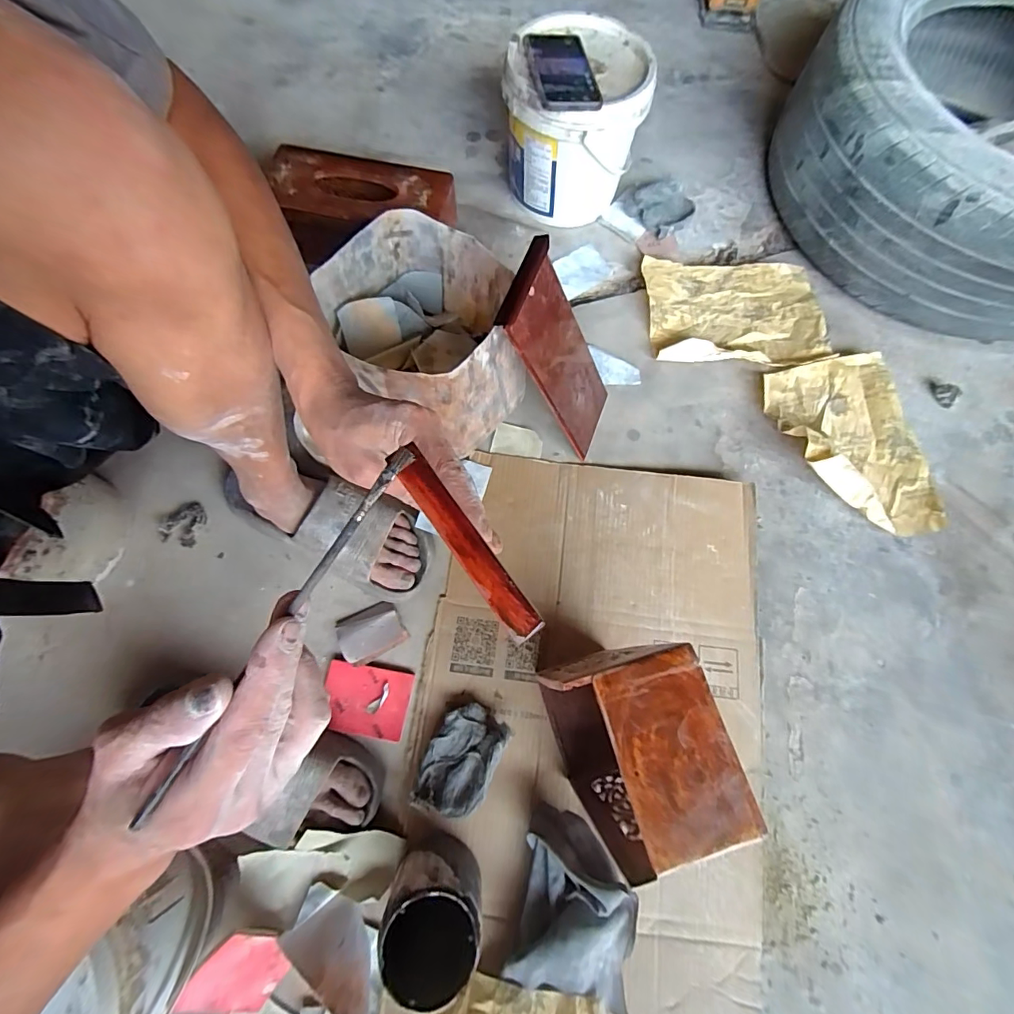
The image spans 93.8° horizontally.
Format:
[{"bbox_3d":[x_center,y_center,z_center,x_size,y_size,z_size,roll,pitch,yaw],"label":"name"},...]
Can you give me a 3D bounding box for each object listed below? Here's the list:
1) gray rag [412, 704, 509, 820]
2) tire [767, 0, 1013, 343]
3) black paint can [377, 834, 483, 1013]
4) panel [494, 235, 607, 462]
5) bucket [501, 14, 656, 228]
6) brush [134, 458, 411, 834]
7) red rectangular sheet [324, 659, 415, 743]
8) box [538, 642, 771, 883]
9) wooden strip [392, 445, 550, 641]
[{"bbox_3d":[-0.051,0.281,0.524,0.074,0.032,0.113,24,75,6],"label":"gray rag"},{"bbox_3d":[0.718,-0.523,0.709,0.514,0.216,0.533,0,74,-1],"label":"tire"},{"bbox_3d":[-0.067,0.379,0.439,0.083,0.115,0.087,0,74,-1],"label":"black paint can"},{"bbox_3d":[0.067,-0.173,0.566,0.015,0.261,0.115,15,72,34],"label":"panel"},{"bbox_3d":[0.095,-0.571,0.726,0.190,0.193,0.188,0,74,-1],"label":"bucket"},{"bbox_3d":[-0.103,0.052,0.224,0.006,0.006,0.195,32,78,8],"label":"brush"},{"bbox_3d":[-0.164,0.225,0.552,0.097,0.007,0.074,10,74,2],"label":"red rectangular sheet"},{"bbox_3d":[0.099,0.198,0.431,0.092,0.269,0.121,-16,75,-5],"label":"box"},{"bbox_3d":[-0.020,0.024,0.250,0.019,0.004,0.110,-37,94,-10],"label":"wooden strip"}]

